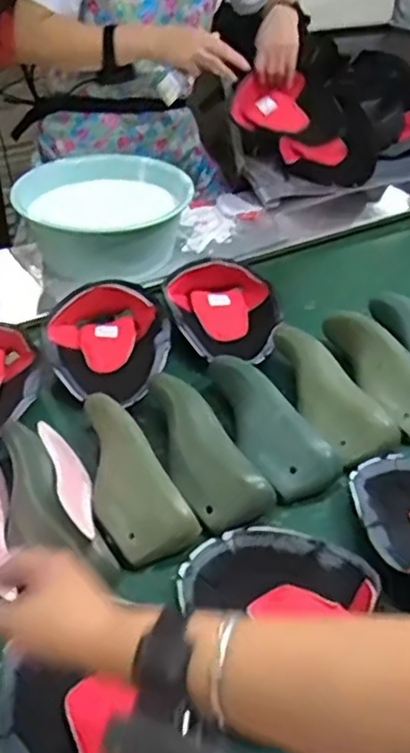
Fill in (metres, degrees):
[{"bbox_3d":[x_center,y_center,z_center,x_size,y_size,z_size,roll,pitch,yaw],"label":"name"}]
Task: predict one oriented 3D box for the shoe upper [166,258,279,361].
[{"bbox_3d":[0.033,-0.103,1.091,0.183,0.084,0.196,3,36,-7],"label":"shoe upper"}]

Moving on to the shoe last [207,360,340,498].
[{"bbox_3d":[0.072,0.051,0.898,0.079,0.074,0.228,-14,41,-27],"label":"shoe last"}]

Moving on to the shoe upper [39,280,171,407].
[{"bbox_3d":[-0.147,-0.063,1.033,0.174,0.091,0.234,-3,38,-15],"label":"shoe upper"}]

